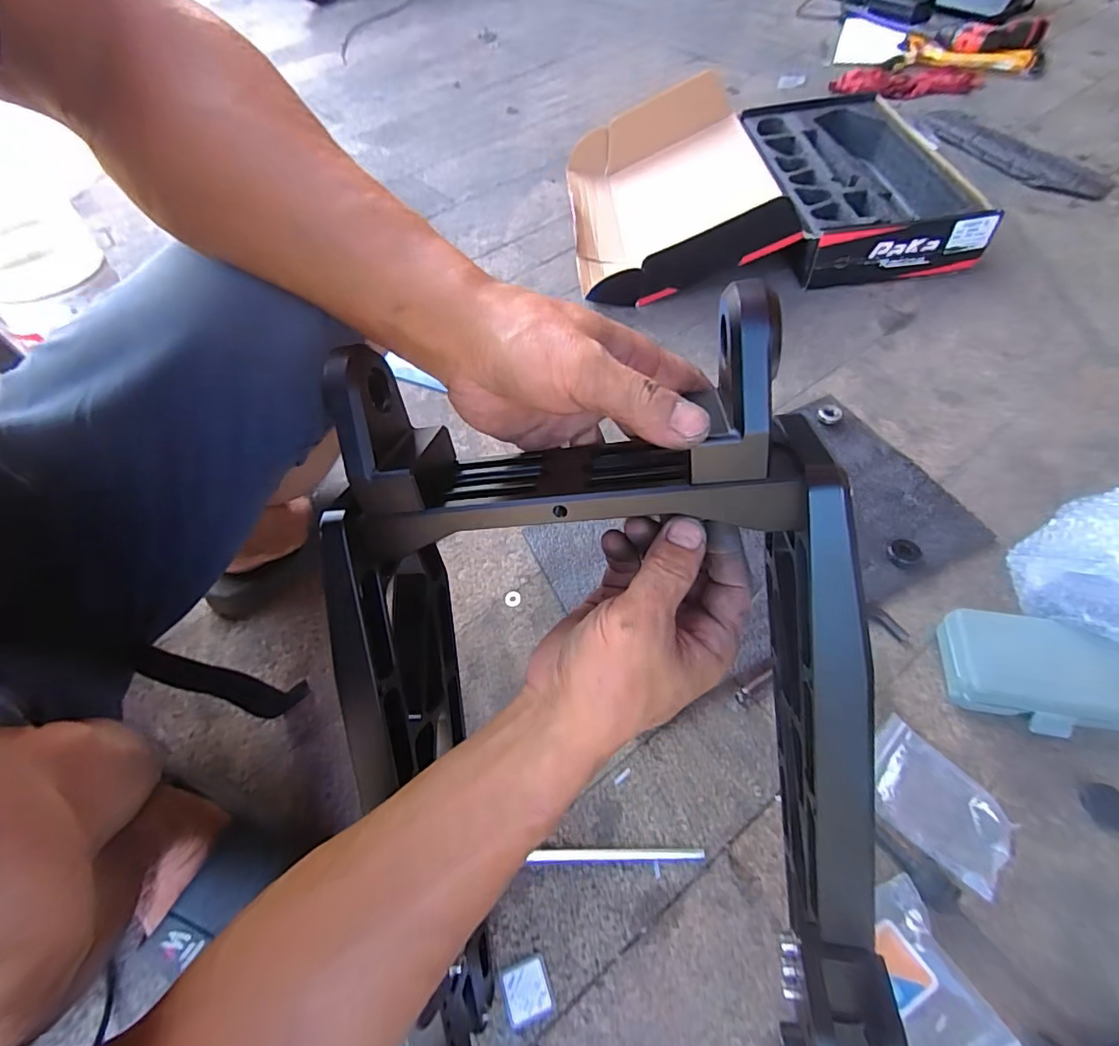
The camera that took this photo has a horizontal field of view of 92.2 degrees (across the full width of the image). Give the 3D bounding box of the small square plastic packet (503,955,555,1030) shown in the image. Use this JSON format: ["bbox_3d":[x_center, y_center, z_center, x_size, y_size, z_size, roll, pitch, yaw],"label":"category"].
[{"bbox_3d":[-0.024,0.351,0.403,0.033,0.004,0.036,-18,46,-8],"label":"small square plastic packet"}]

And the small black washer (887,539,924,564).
[{"bbox_3d":[0.355,0.029,0.553,0.024,0.009,0.029,-34,60,-17],"label":"small black washer"}]

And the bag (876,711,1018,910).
[{"bbox_3d":[0.308,0.227,0.442,0.084,0.011,0.111,-41,62,-20],"label":"bag"}]

